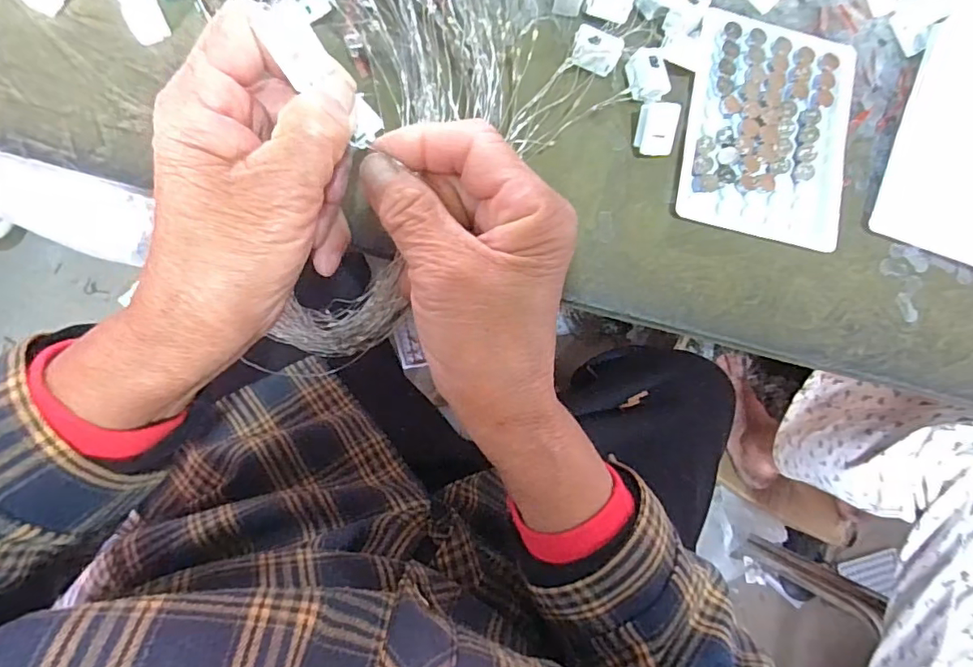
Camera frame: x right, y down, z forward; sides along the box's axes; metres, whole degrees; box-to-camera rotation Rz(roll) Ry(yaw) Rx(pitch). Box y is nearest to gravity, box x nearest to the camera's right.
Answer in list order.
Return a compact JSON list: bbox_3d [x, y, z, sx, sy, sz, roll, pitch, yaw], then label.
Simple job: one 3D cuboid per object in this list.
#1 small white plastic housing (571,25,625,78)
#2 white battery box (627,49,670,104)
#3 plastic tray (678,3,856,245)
[{"bbox_3d":[0.062,-0.157,0.309,0.026,0.011,0.019,14,85,-6],"label":"small white plastic housing"},{"bbox_3d":[0.091,-0.144,0.313,0.018,0.013,0.027,-16,89,-7],"label":"white battery box"},{"bbox_3d":[0.166,-0.119,0.322,0.098,0.006,0.127,12,86,-6],"label":"plastic tray"}]

